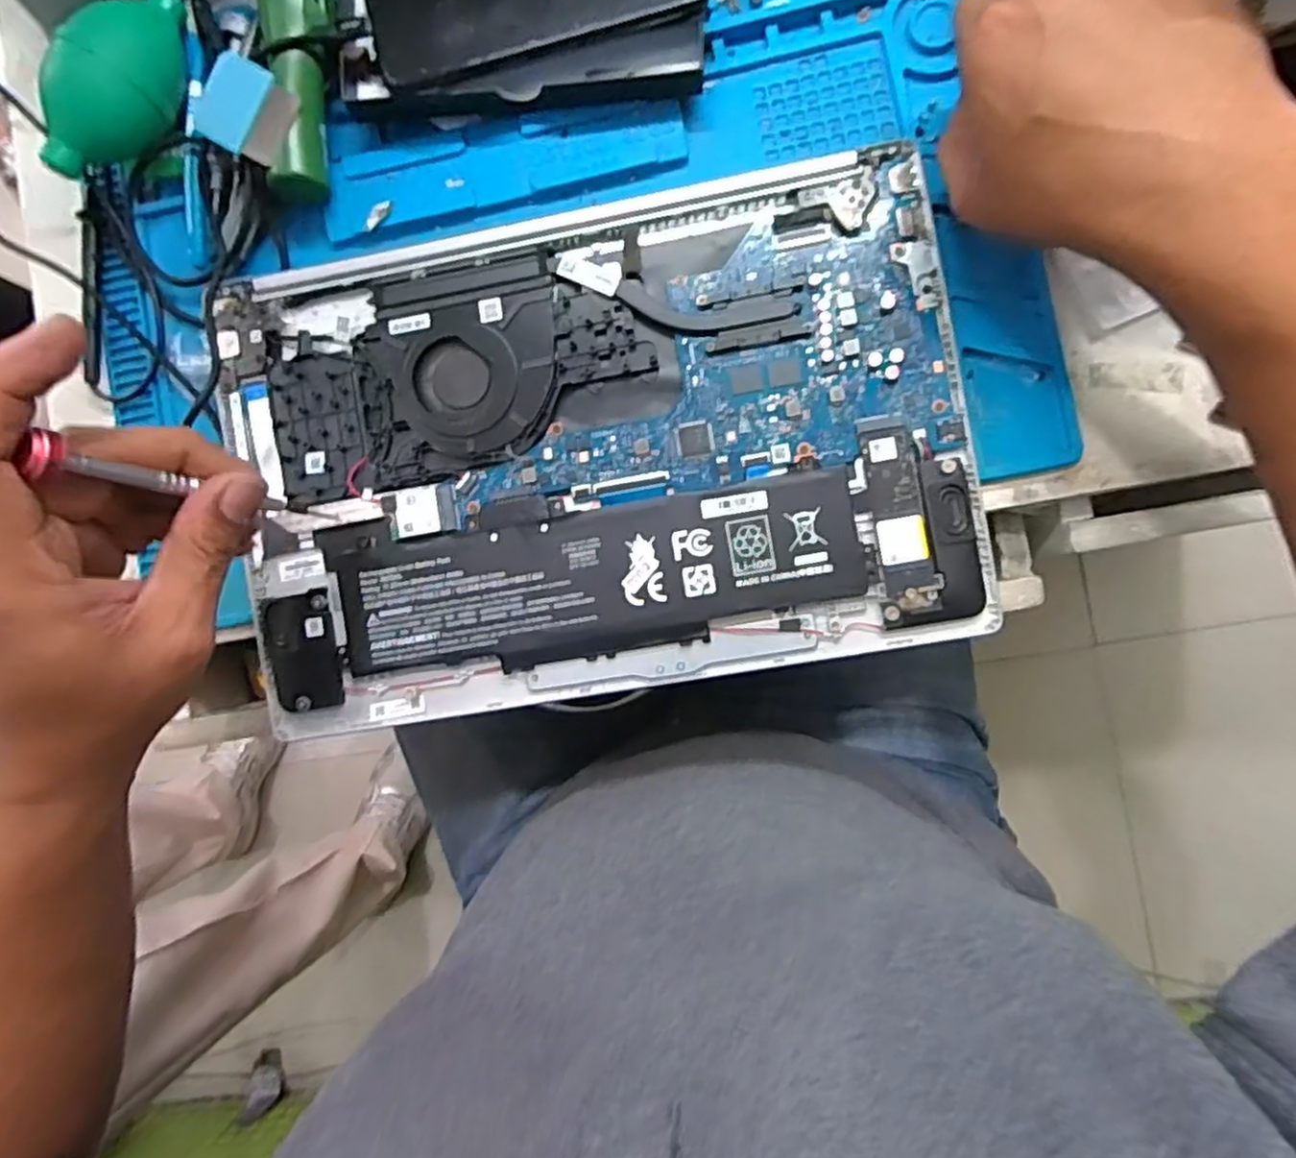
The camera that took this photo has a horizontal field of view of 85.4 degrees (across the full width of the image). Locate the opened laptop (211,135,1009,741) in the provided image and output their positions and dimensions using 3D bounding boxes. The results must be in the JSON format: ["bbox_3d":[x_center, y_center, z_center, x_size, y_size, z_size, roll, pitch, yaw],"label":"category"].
[{"bbox_3d":[-0.028,-0.059,0.340,0.348,0.023,0.223,-9,92,7],"label":"opened laptop"}]

